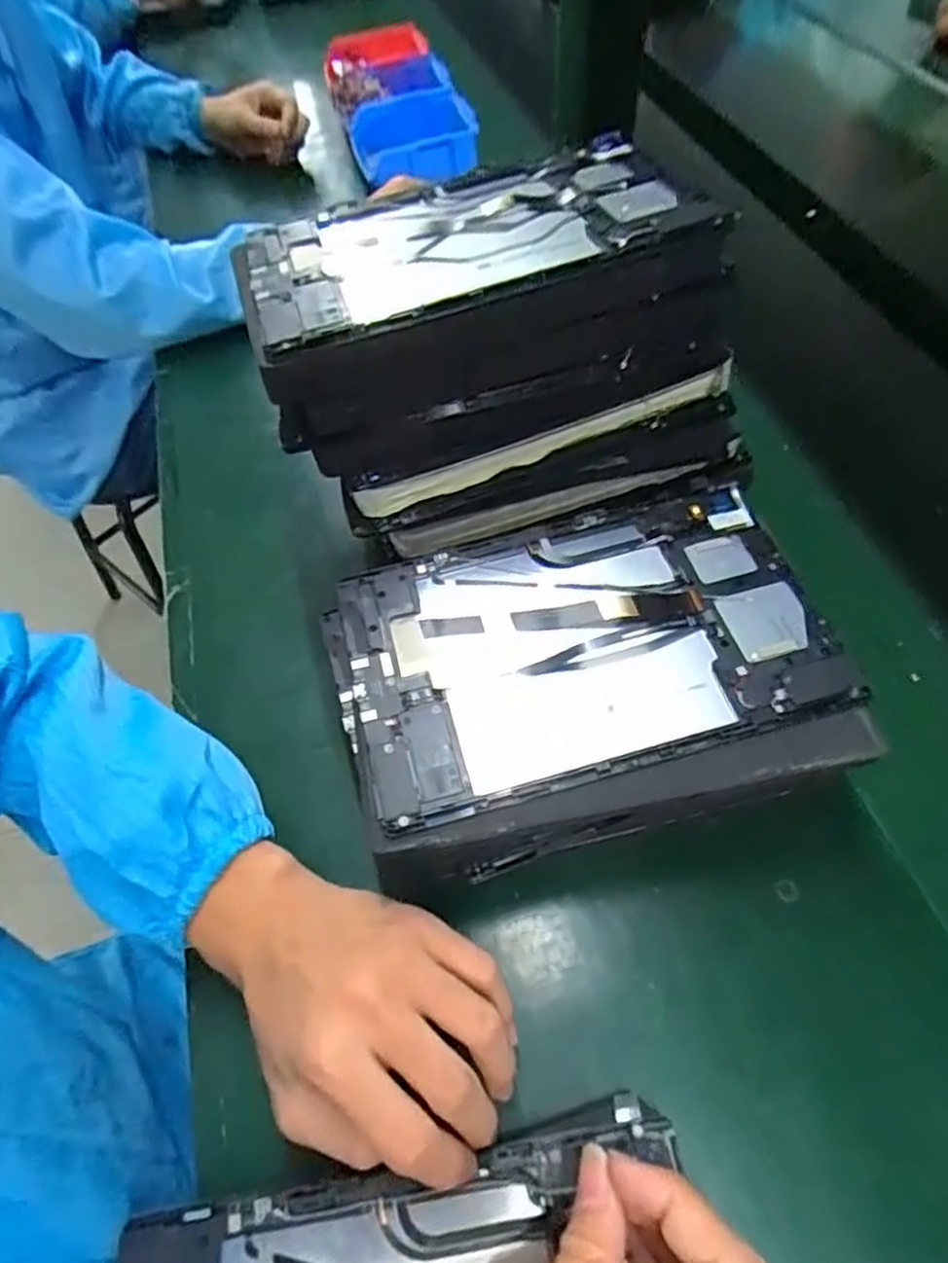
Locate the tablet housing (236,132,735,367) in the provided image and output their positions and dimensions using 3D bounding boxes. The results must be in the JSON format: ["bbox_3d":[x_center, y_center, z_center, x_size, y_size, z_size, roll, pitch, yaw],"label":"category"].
[{"bbox_3d":[-0.008,-0.215,0.391,0.244,0.023,0.151,-16,50,-3],"label":"tablet housing"}]

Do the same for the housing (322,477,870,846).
[{"bbox_3d":[0.054,0.003,0.366,0.233,0.010,0.149,-14,56,-6],"label":"housing"}]

